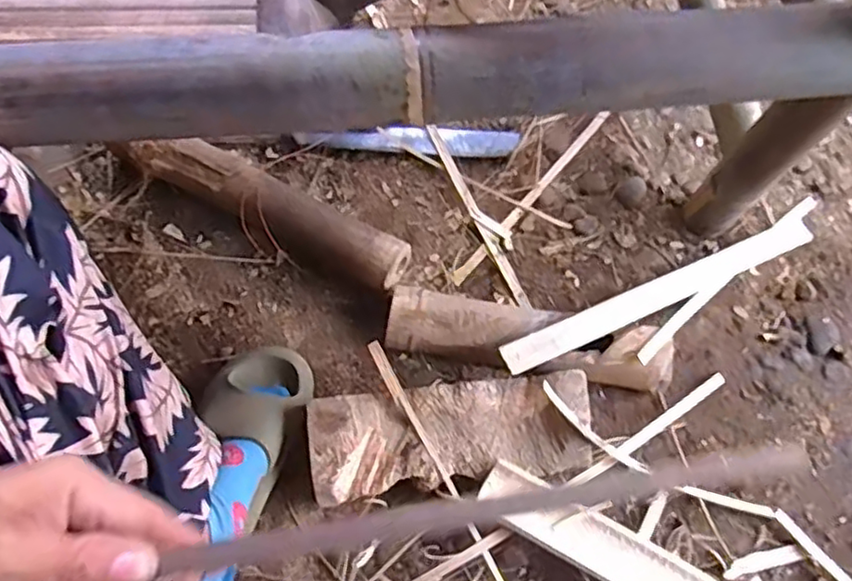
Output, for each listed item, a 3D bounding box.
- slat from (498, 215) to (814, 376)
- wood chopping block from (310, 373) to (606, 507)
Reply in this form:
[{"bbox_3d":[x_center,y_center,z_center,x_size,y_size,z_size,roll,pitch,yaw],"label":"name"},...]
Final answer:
[{"bbox_3d":[0.281,0.000,0.767,0.431,0.009,0.036,-22,78,-17],"label":"slat"},{"bbox_3d":[0.027,0.153,0.694,0.284,0.070,0.103,-6,71,-5],"label":"wood chopping block"}]

